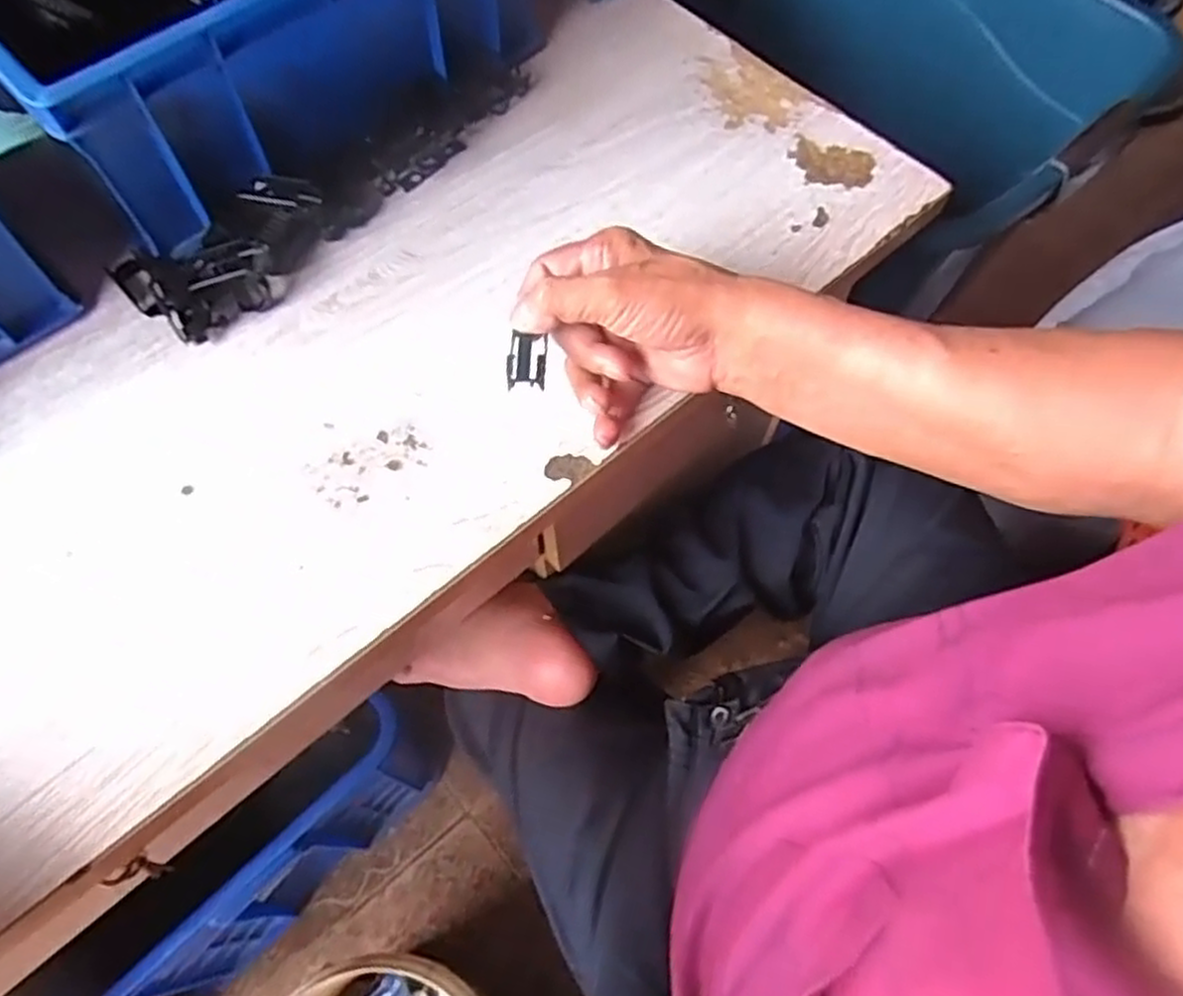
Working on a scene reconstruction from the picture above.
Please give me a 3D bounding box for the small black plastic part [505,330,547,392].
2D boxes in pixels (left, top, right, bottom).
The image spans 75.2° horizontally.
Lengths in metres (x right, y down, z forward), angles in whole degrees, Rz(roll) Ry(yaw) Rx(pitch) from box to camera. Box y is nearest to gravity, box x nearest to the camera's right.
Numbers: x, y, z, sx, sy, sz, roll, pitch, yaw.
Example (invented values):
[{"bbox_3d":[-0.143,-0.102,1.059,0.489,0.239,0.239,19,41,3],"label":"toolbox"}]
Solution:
[{"bbox_3d":[-0.034,-0.072,0.408,0.021,0.008,0.029,2,81,3],"label":"small black plastic part"}]

